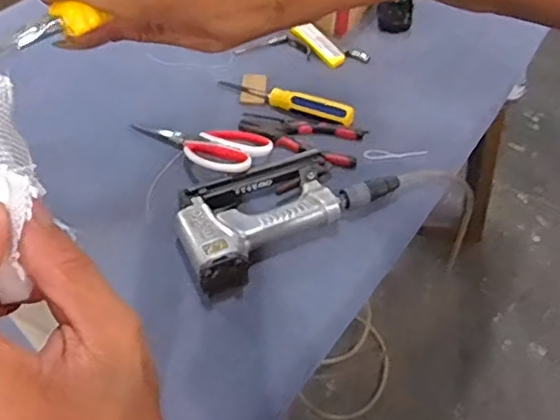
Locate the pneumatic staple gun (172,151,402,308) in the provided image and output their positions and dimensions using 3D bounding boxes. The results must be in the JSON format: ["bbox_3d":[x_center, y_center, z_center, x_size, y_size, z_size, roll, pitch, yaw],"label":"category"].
[{"bbox_3d":[-0.003,-0.012,0.638,0.257,0.045,0.131,-31,55,-25],"label":"pneumatic staple gun"}]

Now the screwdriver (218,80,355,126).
[{"bbox_3d":[0.006,-0.151,0.759,0.194,0.019,0.024,19,51,16],"label":"screwdriver"}]

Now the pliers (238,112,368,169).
[{"bbox_3d":[0.024,-0.095,0.726,0.158,0.013,0.073,11,49,10],"label":"pliers"}]

